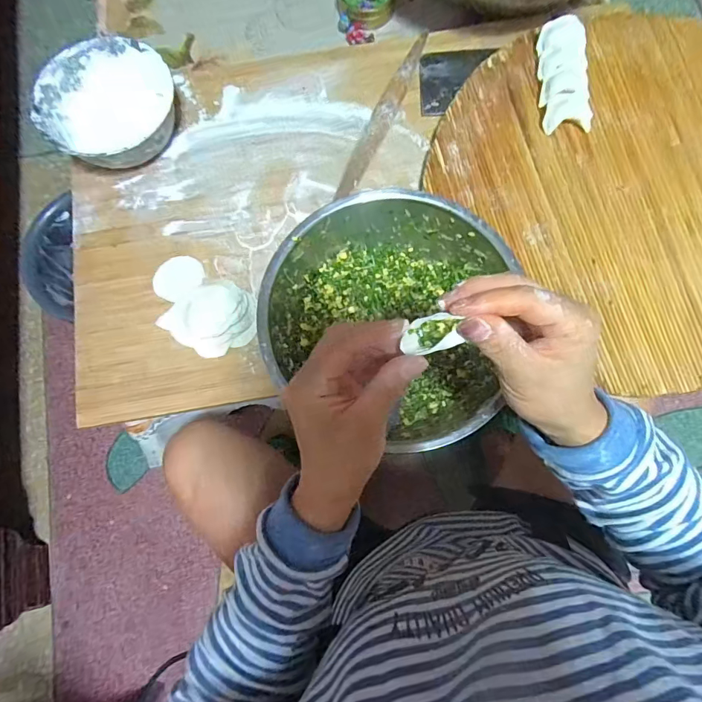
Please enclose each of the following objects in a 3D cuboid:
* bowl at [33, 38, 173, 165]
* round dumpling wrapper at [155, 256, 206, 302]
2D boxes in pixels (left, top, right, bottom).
[{"bbox_3d":[-0.290,-0.296,0.516,0.156,0.056,0.152,0,78,1],"label":"bowl"},{"bbox_3d":[-0.206,-0.088,0.497,0.058,0.004,0.053,-1,74,2],"label":"round dumpling wrapper"}]

